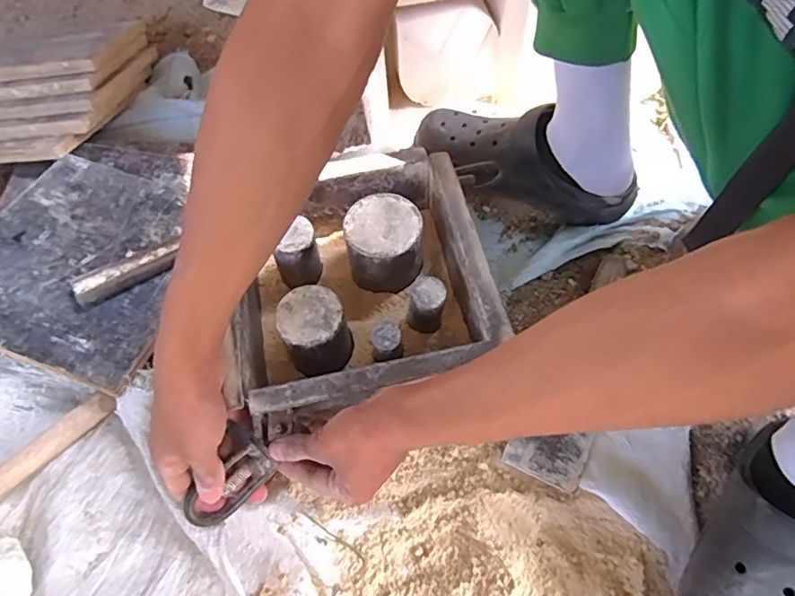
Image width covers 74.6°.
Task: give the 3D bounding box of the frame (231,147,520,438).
[{"bbox_3d":[-0.037,-0.015,0.494,0.229,0.079,0.244,-12,57,-4],"label":"frame"}]

